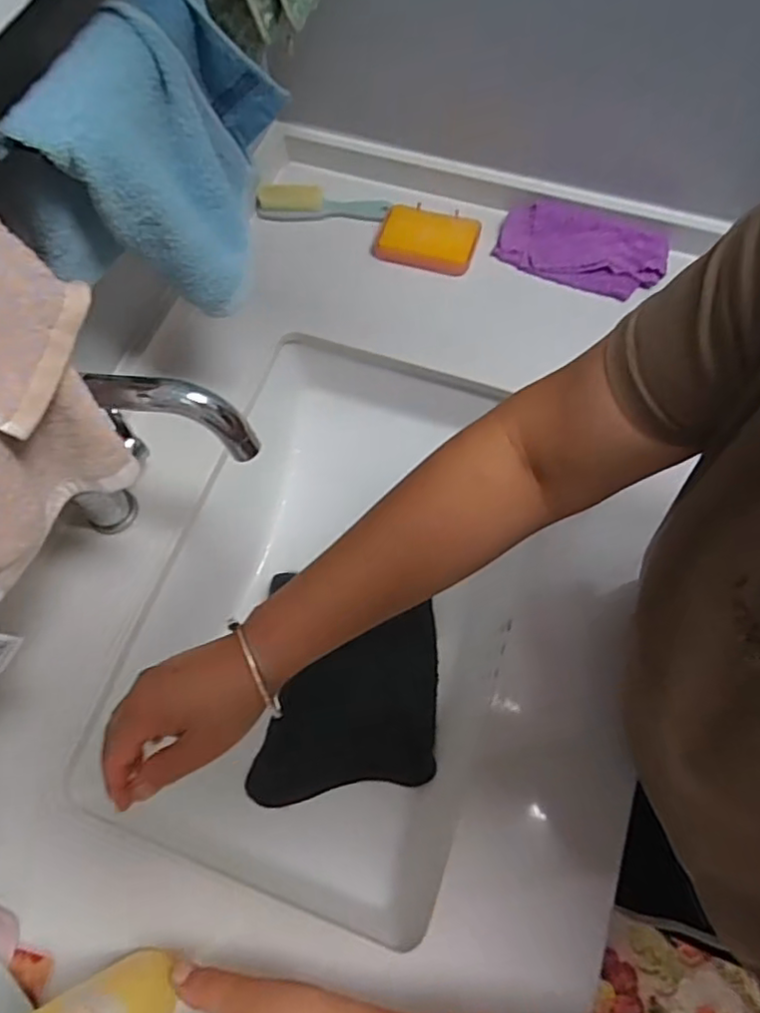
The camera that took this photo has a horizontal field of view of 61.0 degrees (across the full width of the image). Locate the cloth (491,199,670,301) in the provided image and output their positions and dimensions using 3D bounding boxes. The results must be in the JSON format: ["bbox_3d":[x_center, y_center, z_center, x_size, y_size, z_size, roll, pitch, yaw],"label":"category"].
[{"bbox_3d":[0.230,-0.299,0.741,0.184,0.014,0.092,19,85,10],"label":"cloth"}]

